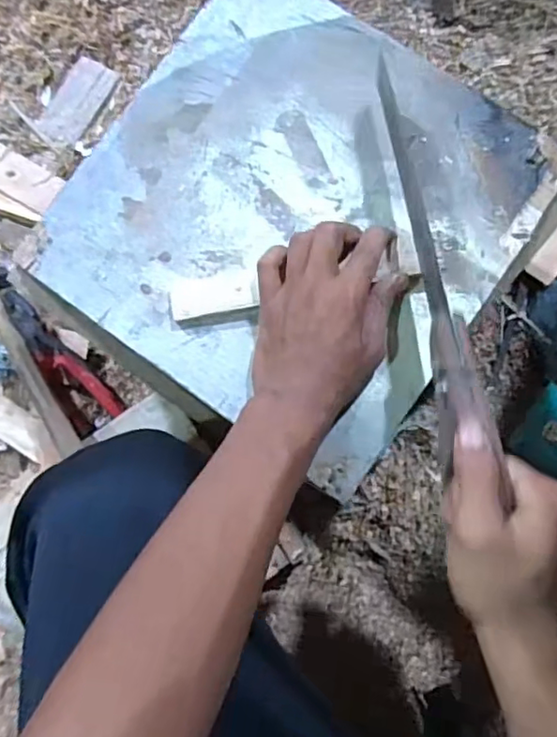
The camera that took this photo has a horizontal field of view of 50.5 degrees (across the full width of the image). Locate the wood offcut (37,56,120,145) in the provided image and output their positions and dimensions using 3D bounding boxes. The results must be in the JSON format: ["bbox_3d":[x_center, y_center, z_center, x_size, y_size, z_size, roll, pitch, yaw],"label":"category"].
[{"bbox_3d":[-0.237,-0.316,0.700,0.049,0.014,0.106,30,85,7],"label":"wood offcut"}]

